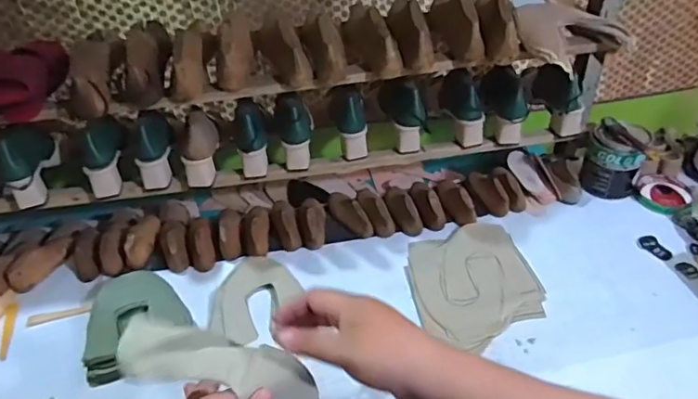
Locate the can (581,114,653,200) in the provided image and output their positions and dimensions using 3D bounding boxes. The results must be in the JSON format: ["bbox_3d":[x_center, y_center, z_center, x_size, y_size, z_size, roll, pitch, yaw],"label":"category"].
[{"bbox_3d":[0.536,-0.082,1.064,0.103,0.135,0.100,-3,42,2],"label":"can"}]

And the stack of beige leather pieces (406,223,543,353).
[{"bbox_3d":[0.221,0.143,0.937,0.224,0.010,0.248,-12,42,-8],"label":"stack of beige leather pieces"}]

